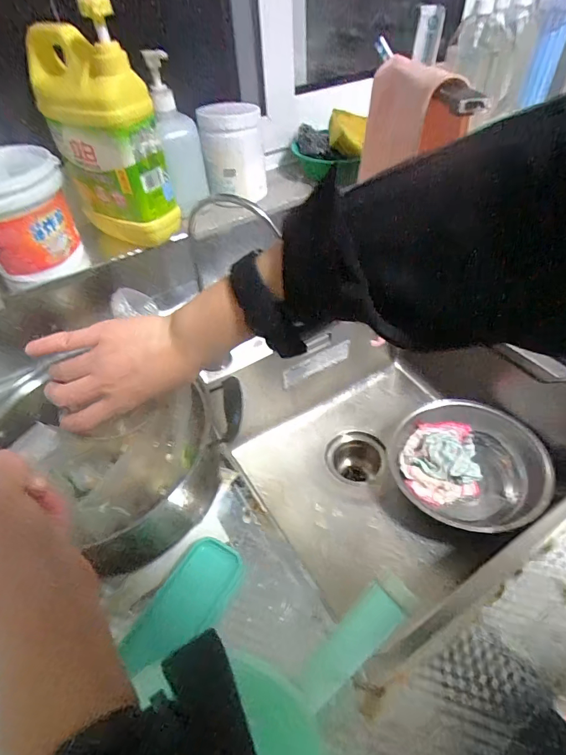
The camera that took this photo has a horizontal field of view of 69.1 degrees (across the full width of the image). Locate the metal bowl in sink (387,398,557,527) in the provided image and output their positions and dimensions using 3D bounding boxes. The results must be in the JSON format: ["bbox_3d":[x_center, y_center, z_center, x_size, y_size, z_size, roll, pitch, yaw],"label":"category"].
[{"bbox_3d":[0.302,0.134,0.687,0.231,0.096,0.195,28,55,26],"label":"metal bowl in sink"}]

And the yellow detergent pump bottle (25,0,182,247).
[{"bbox_3d":[-0.212,-0.292,0.495,0.138,0.222,0.087,33,57,29],"label":"yellow detergent pump bottle"}]

